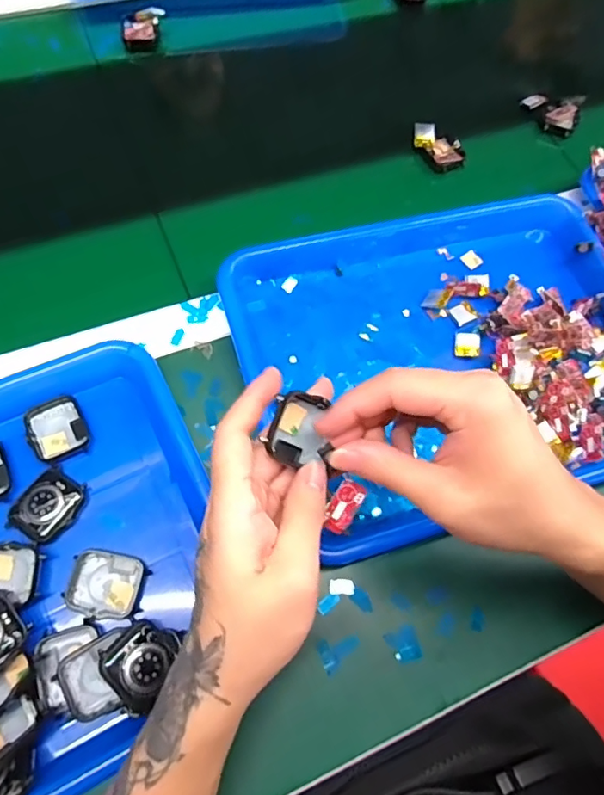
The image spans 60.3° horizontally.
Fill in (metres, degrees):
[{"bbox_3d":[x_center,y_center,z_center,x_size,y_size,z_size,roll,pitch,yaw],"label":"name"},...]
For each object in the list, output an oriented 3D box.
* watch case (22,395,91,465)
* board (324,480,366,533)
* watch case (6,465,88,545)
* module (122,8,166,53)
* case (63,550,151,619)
[{"bbox_3d":[-0.174,0.021,0.369,0.037,0.008,0.044,-26,73,-15],"label":"watch case"},{"bbox_3d":[0.022,0.058,0.277,0.016,0.004,0.029,25,97,2],"label":"board"},{"bbox_3d":[-0.167,0.071,0.343,0.036,0.012,0.044,29,69,6],"label":"watch case"},{"bbox_3d":[-0.166,-0.388,0.550,0.046,0.028,0.031,-10,63,-5],"label":"module"},{"bbox_3d":[-0.123,0.118,0.330,0.045,0.013,0.039,12,68,-1],"label":"case"}]

